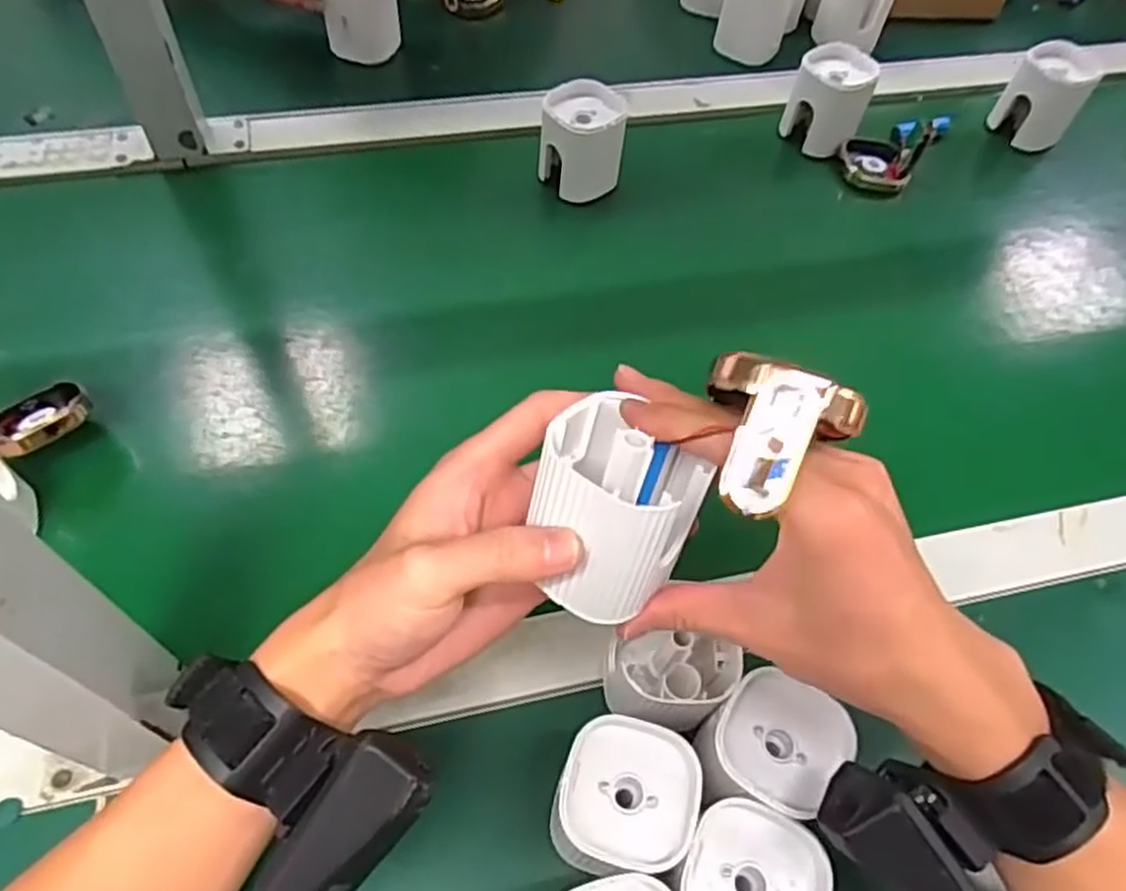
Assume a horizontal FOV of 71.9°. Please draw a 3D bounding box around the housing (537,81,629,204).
[{"bbox_3d":[0.014,-0.225,0.579,0.060,0.065,0.055,8,54,-2],"label":"housing"}]

